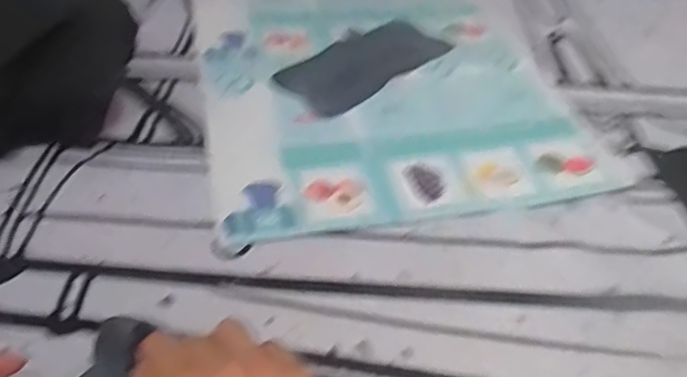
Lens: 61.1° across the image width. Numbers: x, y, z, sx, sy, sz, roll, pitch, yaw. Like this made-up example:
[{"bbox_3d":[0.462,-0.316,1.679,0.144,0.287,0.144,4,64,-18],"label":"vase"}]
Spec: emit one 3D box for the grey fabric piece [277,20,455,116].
[{"bbox_3d":[0.027,-0.150,0.679,0.202,0.013,0.105,-31,54,-29],"label":"grey fabric piece"}]

